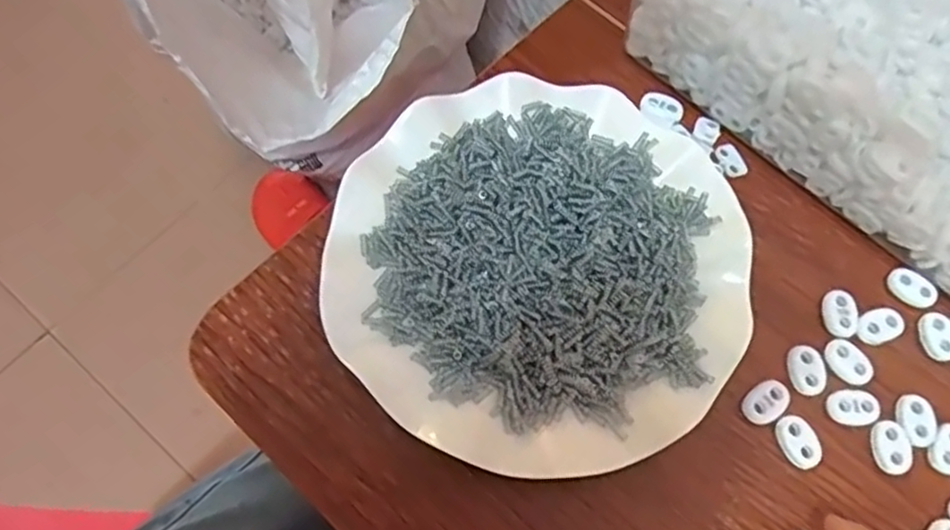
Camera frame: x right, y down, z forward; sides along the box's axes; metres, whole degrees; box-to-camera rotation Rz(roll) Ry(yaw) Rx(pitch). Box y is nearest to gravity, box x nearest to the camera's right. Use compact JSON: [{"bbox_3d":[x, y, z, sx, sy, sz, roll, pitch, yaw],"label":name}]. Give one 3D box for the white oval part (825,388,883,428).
[{"bbox_3d":[0.169,0.063,0.304,0.024,0.004,0.016,1,71,-2],"label":"white oval part"}]

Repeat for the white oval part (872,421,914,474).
[{"bbox_3d":[0.182,0.079,0.298,0.016,0.004,0.022,-6,72,-5],"label":"white oval part"}]

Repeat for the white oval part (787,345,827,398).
[{"bbox_3d":[0.150,0.048,0.310,0.015,0.004,0.023,-7,72,-5],"label":"white oval part"}]

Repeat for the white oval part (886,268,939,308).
[{"bbox_3d":[0.209,0.012,0.328,0.022,0.004,0.015,35,73,9],"label":"white oval part"}]

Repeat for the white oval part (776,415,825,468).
[{"bbox_3d":[0.142,0.077,0.299,0.017,0.004,0.023,-30,75,-12],"label":"white oval part"}]

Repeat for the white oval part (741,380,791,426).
[{"bbox_3d":[0.130,0.061,0.304,0.022,0.004,0.015,-39,77,-14],"label":"white oval part"}]

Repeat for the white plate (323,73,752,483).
[{"bbox_3d":[0.030,-0.003,0.310,0.177,0.022,0.181,1,71,-2],"label":"white plate"}]

